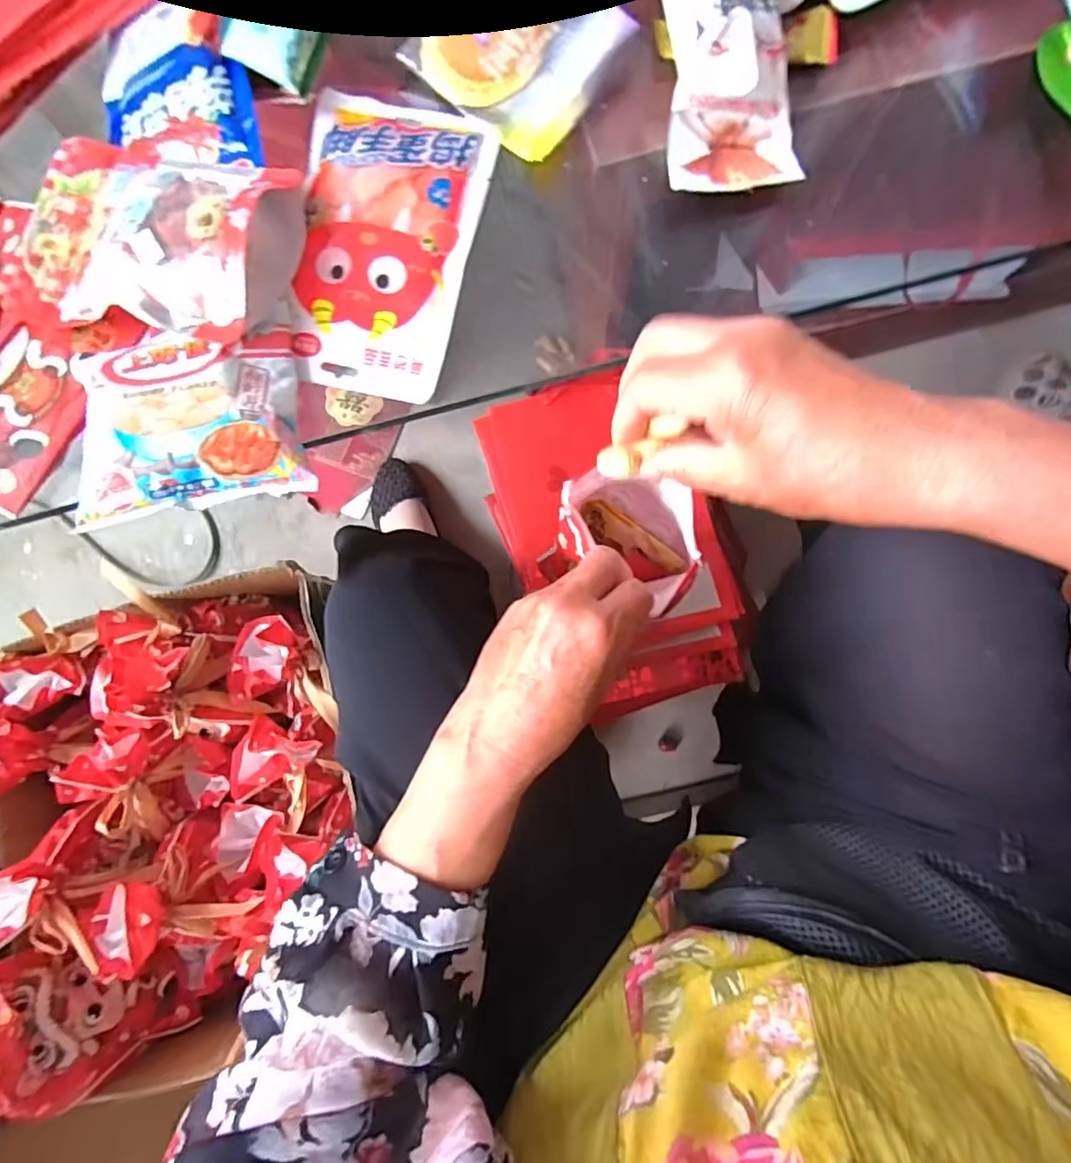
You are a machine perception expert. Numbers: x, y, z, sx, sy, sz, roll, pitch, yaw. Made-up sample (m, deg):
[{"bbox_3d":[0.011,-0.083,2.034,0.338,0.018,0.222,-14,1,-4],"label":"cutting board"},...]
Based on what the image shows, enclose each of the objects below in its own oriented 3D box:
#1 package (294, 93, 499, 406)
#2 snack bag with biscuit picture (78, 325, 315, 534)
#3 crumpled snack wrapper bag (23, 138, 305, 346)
[{"bbox_3d":[-0.094,-0.206,0.337,0.111,0.010,0.185,10,84,2],"label":"package"},{"bbox_3d":[-0.188,-0.088,0.309,0.109,0.037,0.100,-13,80,1],"label":"snack bag with biscuit picture"},{"bbox_3d":[-0.226,-0.206,0.321,0.165,0.038,0.116,13,82,5],"label":"crumpled snack wrapper bag"}]

